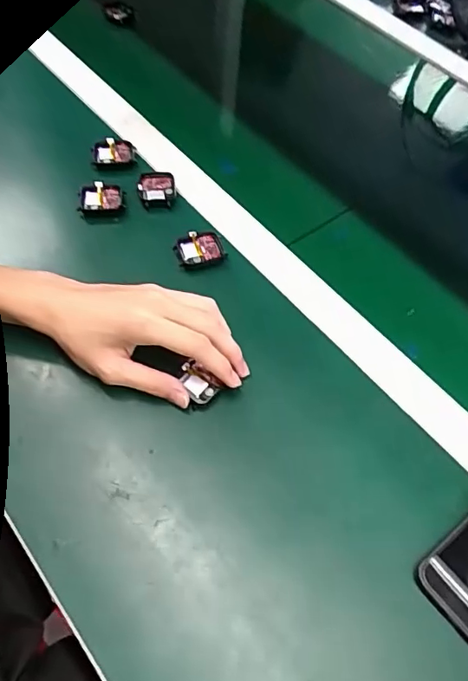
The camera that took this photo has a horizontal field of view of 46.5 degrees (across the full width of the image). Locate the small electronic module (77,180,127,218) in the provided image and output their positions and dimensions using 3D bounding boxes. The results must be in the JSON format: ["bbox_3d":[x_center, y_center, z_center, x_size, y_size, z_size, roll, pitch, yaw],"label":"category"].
[{"bbox_3d":[-0.139,-0.148,0.570,0.046,0.011,0.039,-7,58,-9],"label":"small electronic module"}]

